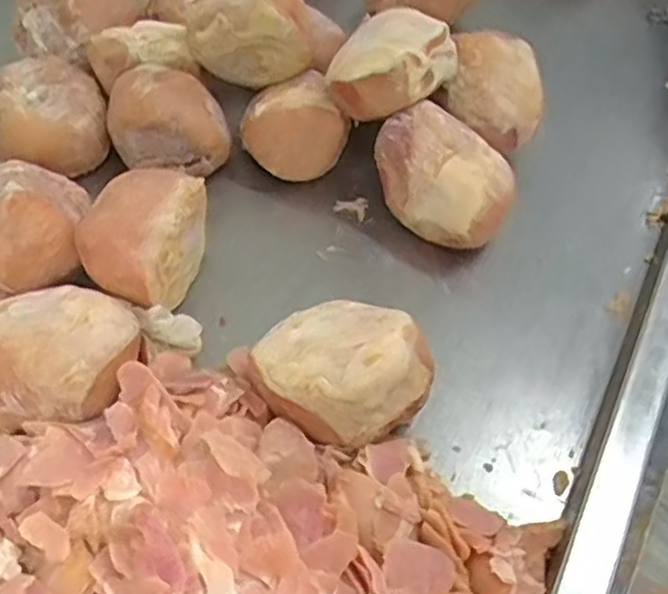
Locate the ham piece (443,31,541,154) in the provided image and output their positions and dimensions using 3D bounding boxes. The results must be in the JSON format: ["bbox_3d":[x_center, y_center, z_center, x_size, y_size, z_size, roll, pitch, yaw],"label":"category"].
[{"bbox_3d":[0.186,-0.234,0.802,0.076,0.088,0.110,-34,63,-25],"label":"ham piece"}]

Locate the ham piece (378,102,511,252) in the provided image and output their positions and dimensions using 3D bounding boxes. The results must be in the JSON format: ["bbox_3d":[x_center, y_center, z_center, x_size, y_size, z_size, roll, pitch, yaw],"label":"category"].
[{"bbox_3d":[0.111,-0.118,0.741,0.150,0.110,0.086,33,58,19],"label":"ham piece"}]

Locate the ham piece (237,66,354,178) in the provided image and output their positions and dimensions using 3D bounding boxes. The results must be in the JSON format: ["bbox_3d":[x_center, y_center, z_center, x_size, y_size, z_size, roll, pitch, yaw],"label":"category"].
[{"bbox_3d":[-0.037,-0.194,0.789,0.107,0.066,0.103,2,54,-3],"label":"ham piece"}]

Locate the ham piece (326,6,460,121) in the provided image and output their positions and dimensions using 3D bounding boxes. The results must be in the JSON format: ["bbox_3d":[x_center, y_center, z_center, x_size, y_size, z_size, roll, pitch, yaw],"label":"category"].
[{"bbox_3d":[0.059,-0.240,0.738,0.110,0.071,0.122,26,56,14],"label":"ham piece"}]

